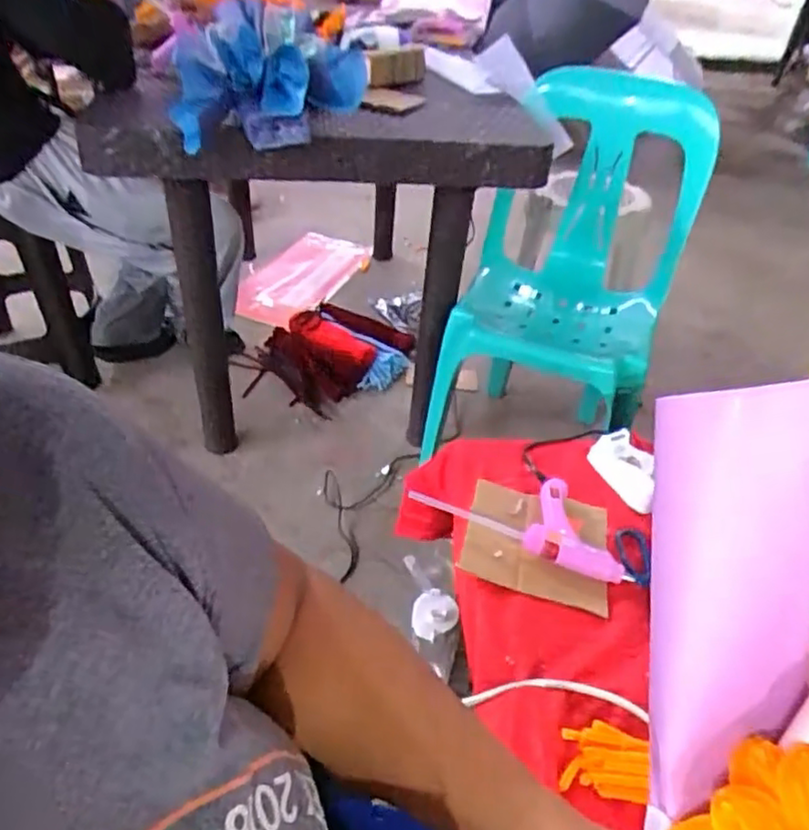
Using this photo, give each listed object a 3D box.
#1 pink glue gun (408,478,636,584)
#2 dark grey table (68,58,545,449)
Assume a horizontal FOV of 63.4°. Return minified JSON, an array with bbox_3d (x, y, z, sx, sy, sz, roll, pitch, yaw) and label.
[{"bbox_3d":[0.133,0.105,0.716,0.232,0.024,0.096,18,41,16],"label":"pink glue gun"},{"bbox_3d":[-0.160,-0.309,1.385,0.736,0.685,0.494,-1,40,-7],"label":"dark grey table"}]

